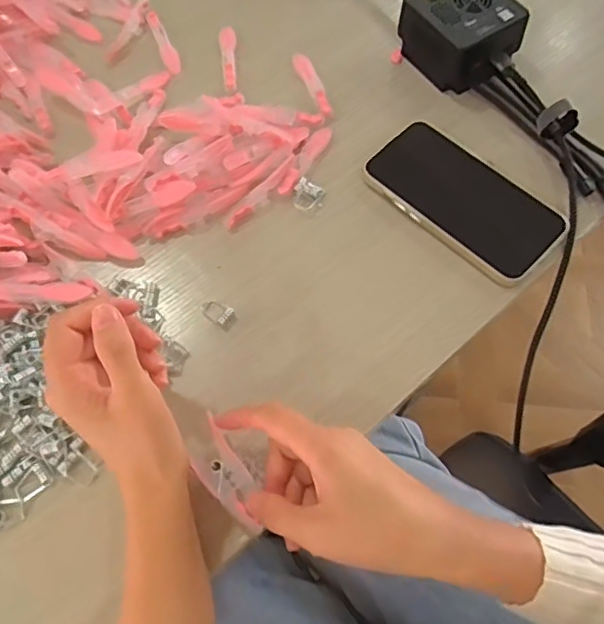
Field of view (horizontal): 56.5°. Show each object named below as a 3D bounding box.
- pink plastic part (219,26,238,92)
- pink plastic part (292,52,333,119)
[{"bbox_3d":[-0.063,-0.224,0.496,0.015,0.006,0.071,-7,65,-2],"label":"pink plastic part"},{"bbox_3d":[0.009,-0.195,0.479,0.015,0.005,0.074,-21,66,-8],"label":"pink plastic part"}]

